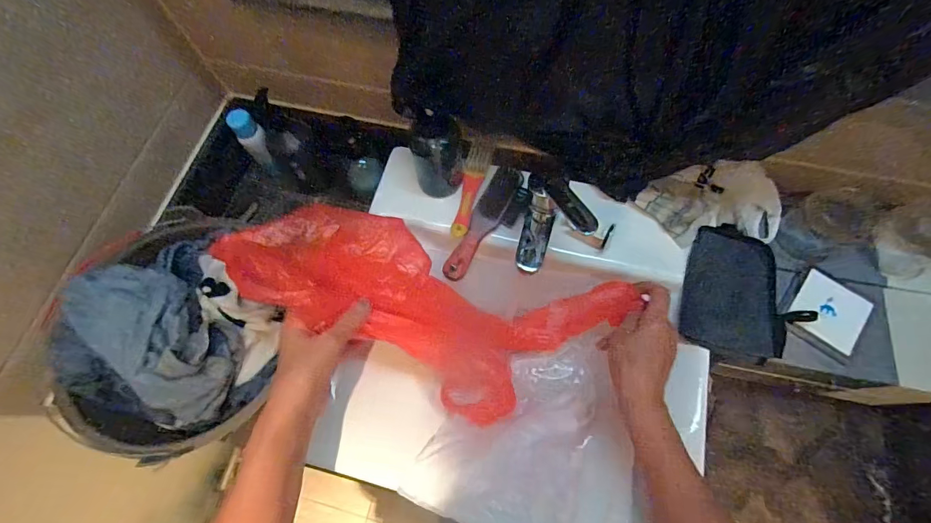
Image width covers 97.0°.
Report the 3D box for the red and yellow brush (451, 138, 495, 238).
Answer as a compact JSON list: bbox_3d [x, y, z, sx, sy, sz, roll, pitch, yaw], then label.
[{"bbox_3d":[0.007,-0.092,0.525,0.030,0.020,0.124,14,88,8],"label":"red and yellow brush"}]

